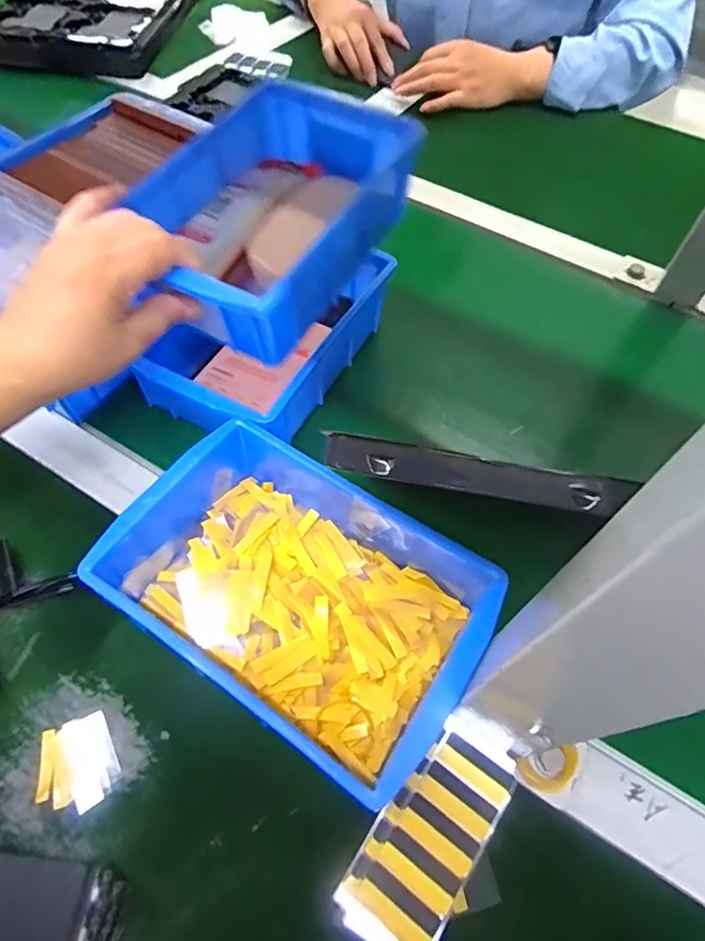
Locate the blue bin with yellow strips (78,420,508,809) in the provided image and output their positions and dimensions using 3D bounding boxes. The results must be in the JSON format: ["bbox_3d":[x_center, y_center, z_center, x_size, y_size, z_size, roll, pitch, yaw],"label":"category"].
[{"bbox_3d":[-0.030,0.068,0.319,0.194,0.067,0.137,31,62,15],"label":"blue bin with yellow strips"}]

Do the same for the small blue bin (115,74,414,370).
[{"bbox_3d":[-0.053,-0.176,0.366,0.129,0.051,0.205,28,61,14],"label":"small blue bin"}]

